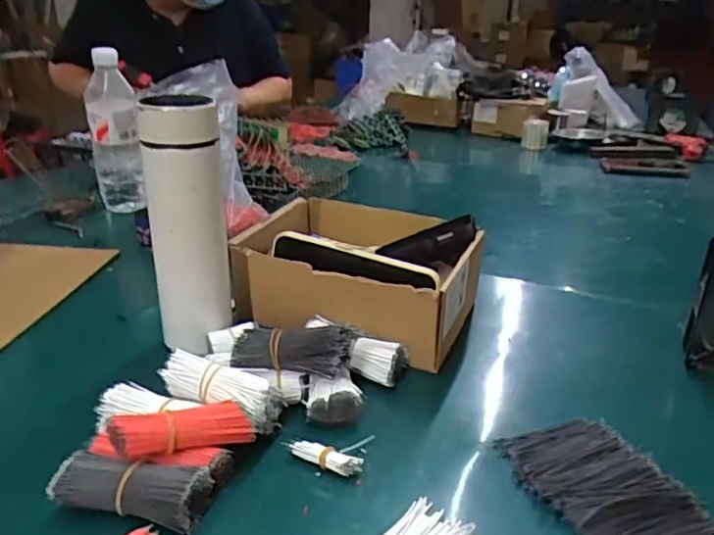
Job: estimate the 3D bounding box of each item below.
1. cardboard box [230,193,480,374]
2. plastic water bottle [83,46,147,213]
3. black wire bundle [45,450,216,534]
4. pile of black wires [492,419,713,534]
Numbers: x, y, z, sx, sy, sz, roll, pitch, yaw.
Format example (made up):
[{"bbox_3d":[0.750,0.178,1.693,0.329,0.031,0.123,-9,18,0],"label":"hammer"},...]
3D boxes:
[{"bbox_3d":[0.002,0.013,0.599,0.217,0.110,0.158,11,25,20],"label":"cardboard box"},{"bbox_3d":[-0.322,-0.177,0.795,0.064,0.209,0.073,-10,26,-27],"label":"plastic water bottle"},{"bbox_3d":[-0.142,0.141,0.374,0.091,0.031,0.036,5,23,6],"label":"black wire bundle"},{"bbox_3d":[0.168,0.149,0.396,0.092,0.016,0.133,-9,26,-25],"label":"pile of black wires"}]

